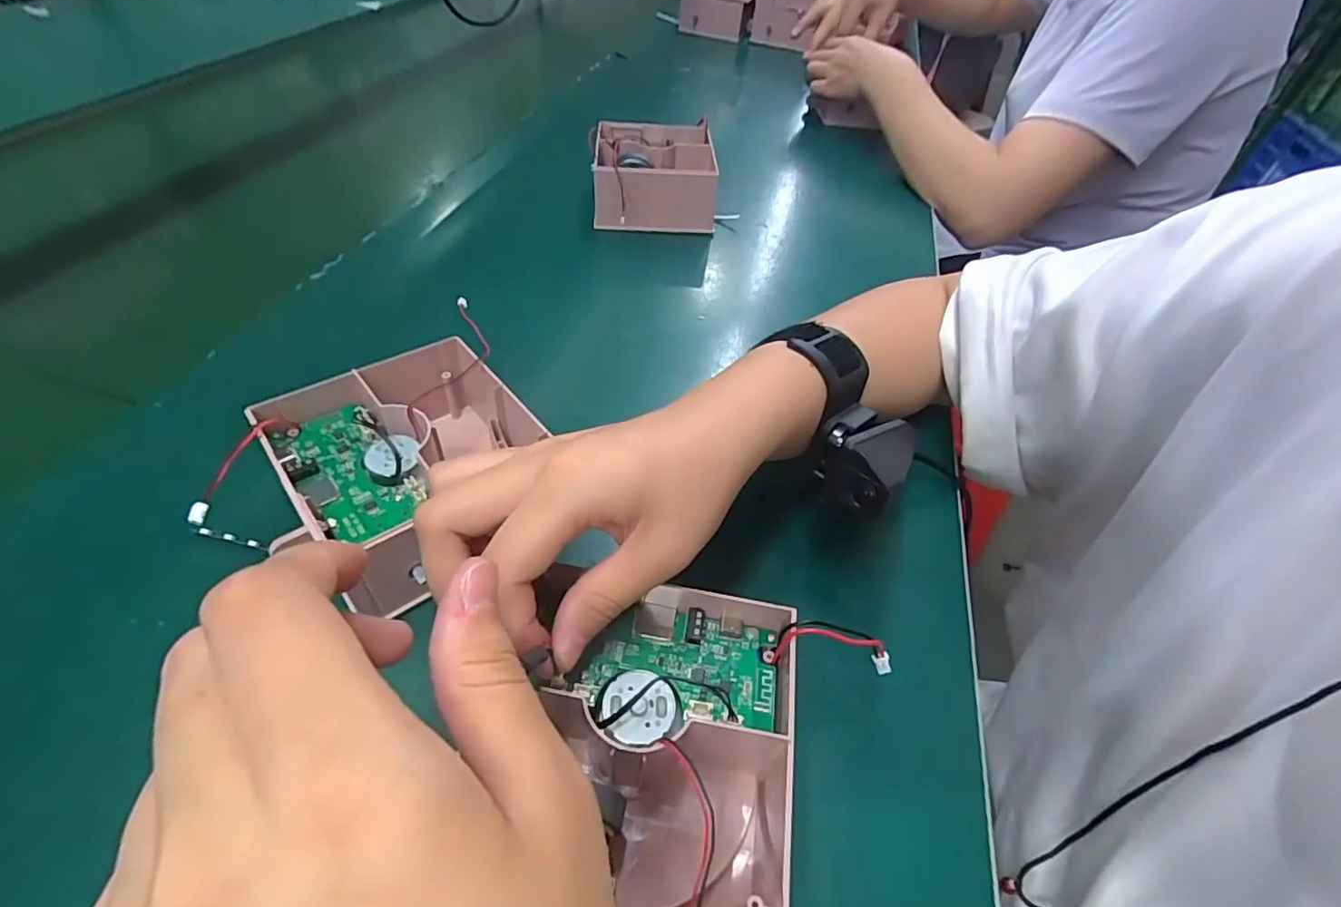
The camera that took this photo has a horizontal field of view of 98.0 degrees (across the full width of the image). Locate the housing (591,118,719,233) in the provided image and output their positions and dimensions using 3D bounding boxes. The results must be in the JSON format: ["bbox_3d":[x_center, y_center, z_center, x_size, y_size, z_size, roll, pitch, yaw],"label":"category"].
[{"bbox_3d":[-0.013,-0.244,0.511,0.102,0.052,0.109,1,47,-2],"label":"housing"}]

